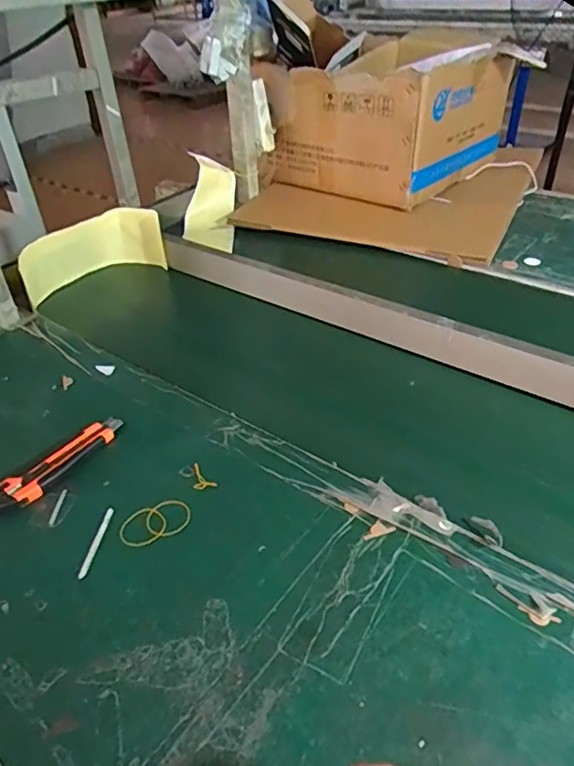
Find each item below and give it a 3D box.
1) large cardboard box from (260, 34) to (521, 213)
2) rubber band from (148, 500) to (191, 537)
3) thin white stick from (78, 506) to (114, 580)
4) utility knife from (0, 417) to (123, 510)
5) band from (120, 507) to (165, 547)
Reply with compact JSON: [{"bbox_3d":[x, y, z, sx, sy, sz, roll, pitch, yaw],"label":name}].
[{"bbox_3d":[0.224,-0.562,1.205,0.331,0.246,0.419,27,48,33],"label":"large cardboard box"},{"bbox_3d":[-0.115,0.130,0.548,0.041,0.004,0.040,-2,38,2],"label":"rubber band"},{"bbox_3d":[-0.180,0.149,0.530,0.006,0.004,0.078,2,39,7],"label":"thin white stick"},{"bbox_3d":[-0.239,0.085,0.599,0.035,0.017,0.154,26,47,32],"label":"utility knife"},{"bbox_3d":[-0.138,0.138,0.540,0.042,0.004,0.042,-2,38,2],"label":"band"}]

